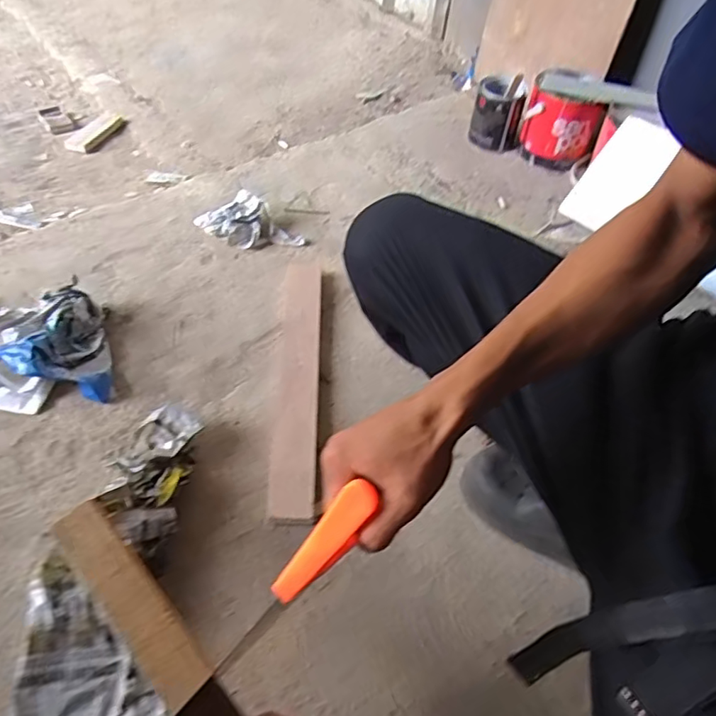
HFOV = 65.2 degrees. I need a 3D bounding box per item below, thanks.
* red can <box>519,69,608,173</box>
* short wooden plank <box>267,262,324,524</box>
[{"bbox_3d":[0.439,-0.519,1.236,0.134,0.164,0.141,-14,53,-16],"label":"red can"},{"bbox_3d":[-0.087,0.016,0.827,0.065,0.024,0.473,1,50,-4],"label":"short wooden plank"}]

